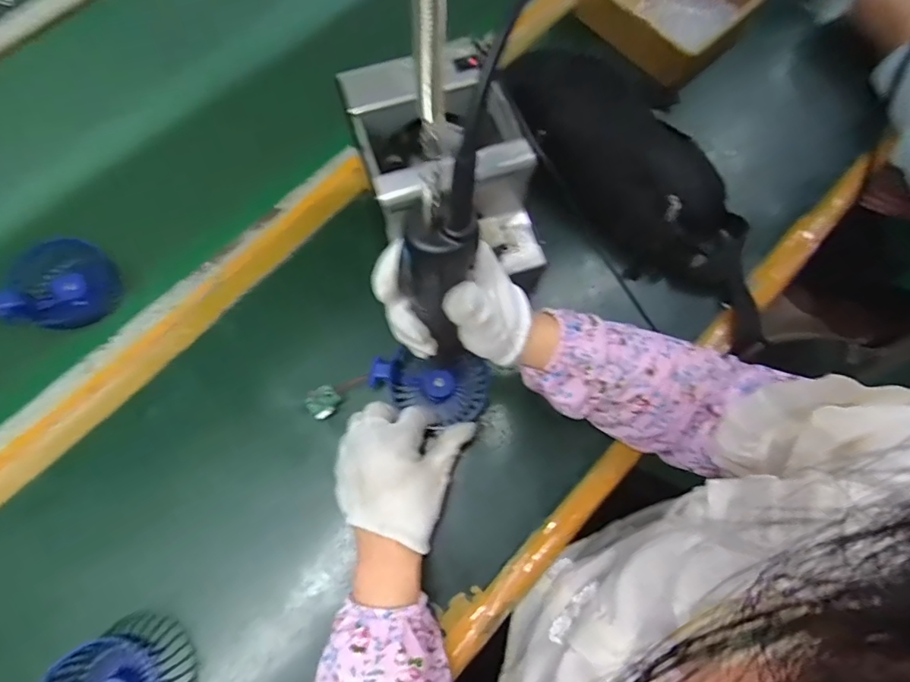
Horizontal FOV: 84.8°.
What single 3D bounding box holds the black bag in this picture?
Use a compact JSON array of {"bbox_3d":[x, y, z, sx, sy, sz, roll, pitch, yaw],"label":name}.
[{"bbox_3d":[0.189,-0.165,0.495,0.134,0.077,0.333,-40,89,-13],"label":"black bag"}]

